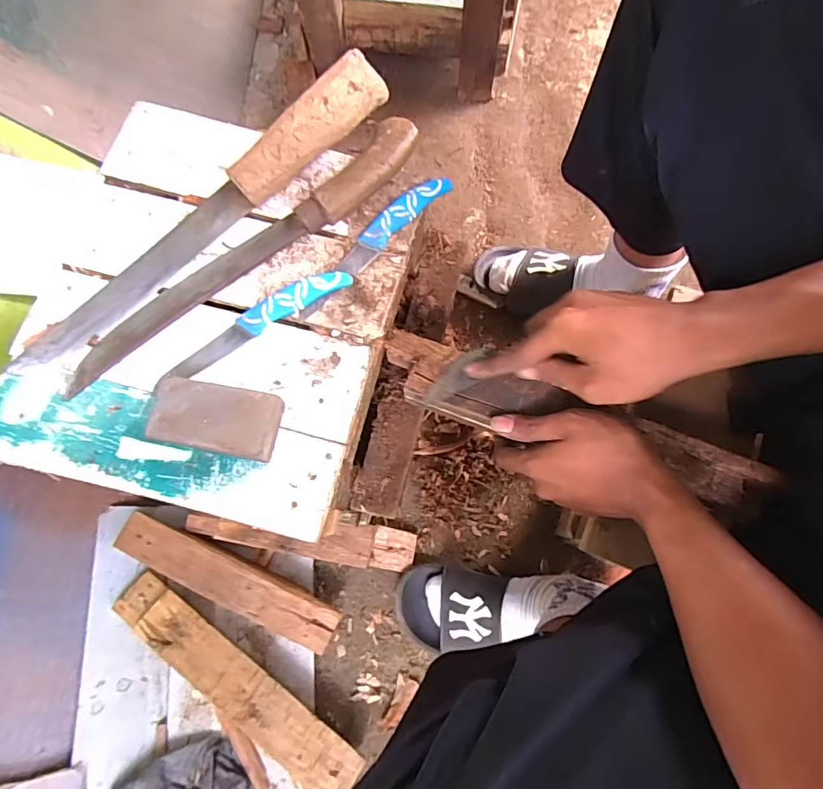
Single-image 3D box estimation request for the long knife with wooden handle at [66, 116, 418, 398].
[{"bbox_3d":[-0.131,-0.122,0.397,0.342,0.027,0.049,-39,77,-9],"label":"long knife with wooden handle"}]

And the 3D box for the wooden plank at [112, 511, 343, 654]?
[{"bbox_3d":[-0.235,0.234,0.612,0.297,0.019,0.060,24,76,7],"label":"wooden plank"}]

